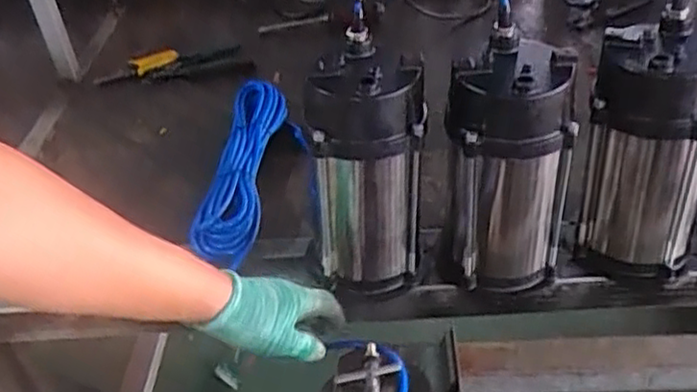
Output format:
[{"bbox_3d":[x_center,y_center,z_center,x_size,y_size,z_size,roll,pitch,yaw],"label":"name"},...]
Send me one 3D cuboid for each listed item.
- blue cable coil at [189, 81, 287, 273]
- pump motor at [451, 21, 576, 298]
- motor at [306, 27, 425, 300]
[{"bbox_3d":[-0.141,-0.052,0.961,0.081,0.060,0.370,-2,38,5],"label":"blue cable coil"},{"bbox_3d":[0.164,-0.020,0.714,0.121,0.260,0.105,2,39,10],"label":"pump motor"},{"bbox_3d":[0.017,-0.024,0.731,0.123,0.256,0.102,-2,38,4],"label":"motor"}]

